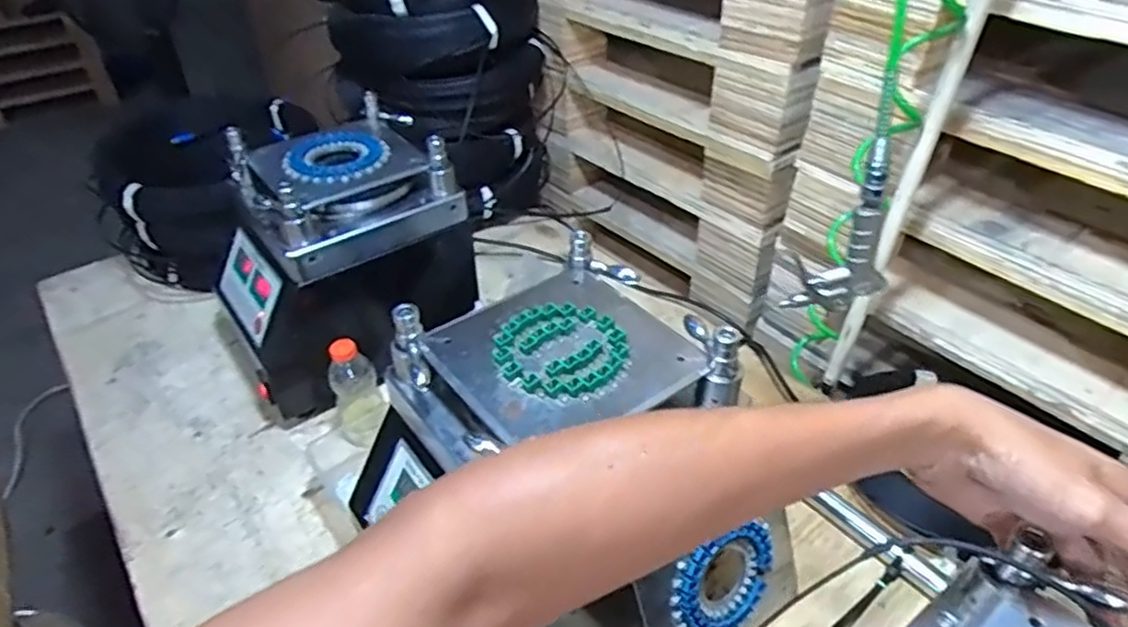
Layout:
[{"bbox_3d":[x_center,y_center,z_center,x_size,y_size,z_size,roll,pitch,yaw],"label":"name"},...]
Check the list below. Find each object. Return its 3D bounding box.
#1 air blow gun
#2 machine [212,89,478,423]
[{"bbox_3d":[0.258,-0.074,0.634,0.088,0.167,0.020,2,39,5],"label":"air blow gun"},{"bbox_3d":[-0.278,-0.069,0.875,0.294,0.271,0.203,-28,45,-28],"label":"machine"}]

